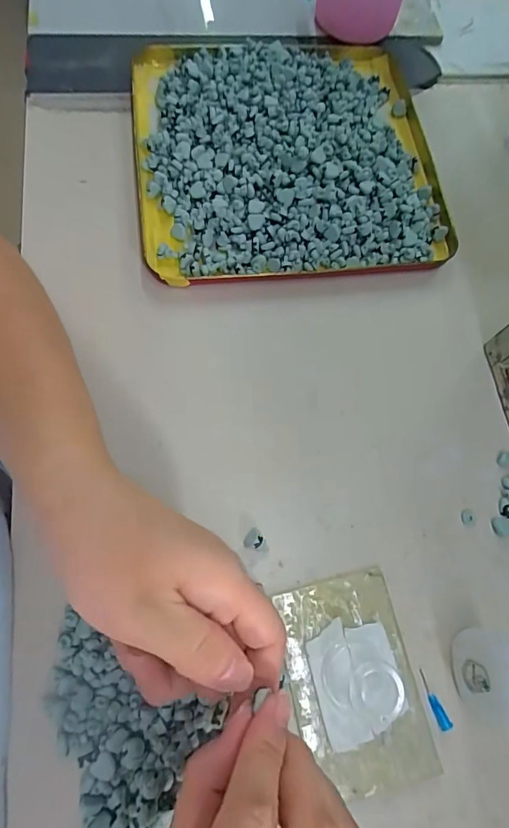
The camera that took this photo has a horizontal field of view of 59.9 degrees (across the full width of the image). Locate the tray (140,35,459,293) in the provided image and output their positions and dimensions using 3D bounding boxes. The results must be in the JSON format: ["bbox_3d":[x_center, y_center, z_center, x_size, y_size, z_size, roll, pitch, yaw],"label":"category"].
[{"bbox_3d":[0.025,-0.221,0.360,0.236,0.032,0.245,-7,72,-5],"label":"tray"}]

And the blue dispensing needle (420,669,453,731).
[{"bbox_3d":[0.100,0.161,0.248,0.007,0.005,0.030,-22,74,-9],"label":"blue dispensing needle"}]

